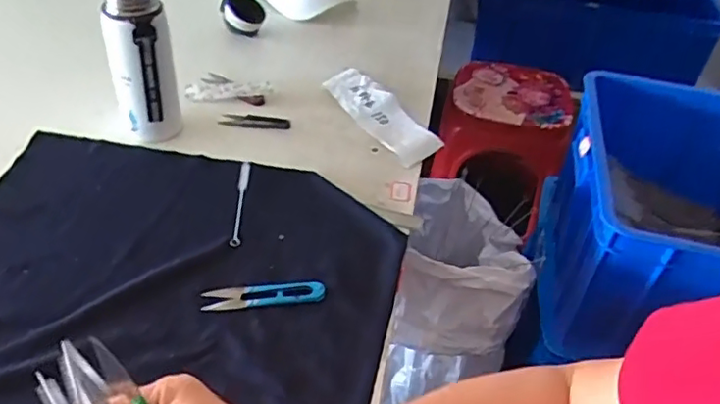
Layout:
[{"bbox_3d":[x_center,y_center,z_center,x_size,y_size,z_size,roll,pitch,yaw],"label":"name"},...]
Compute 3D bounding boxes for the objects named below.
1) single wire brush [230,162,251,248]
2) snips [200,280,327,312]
[{"bbox_3d":[-0.152,-0.002,0.763,0.014,0.007,0.177,1,39,-5],"label":"single wire brush"},{"bbox_3d":[-0.101,0.099,0.636,0.126,0.015,0.030,-2,41,-9],"label":"snips"}]

